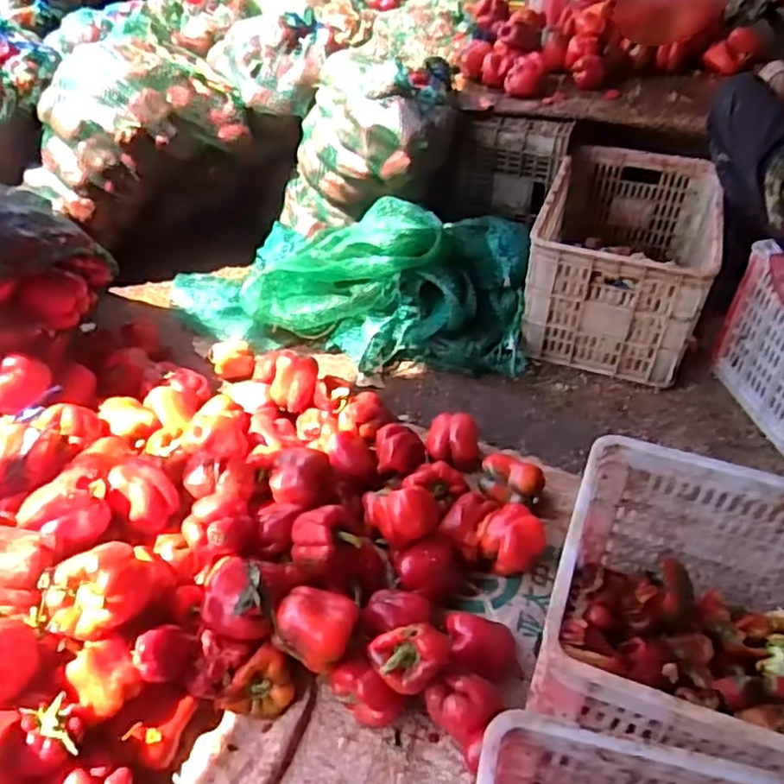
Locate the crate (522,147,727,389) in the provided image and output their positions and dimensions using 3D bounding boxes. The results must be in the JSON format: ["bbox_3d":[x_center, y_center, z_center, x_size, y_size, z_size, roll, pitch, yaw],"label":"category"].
[{"bbox_3d":[0.518,-0.308,1.526,0.341,0.278,0.525,15,43,15],"label":"crate"}]

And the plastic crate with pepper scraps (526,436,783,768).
[{"bbox_3d":[0.452,0.321,0.806,0.511,0.285,0.356,14,43,15],"label":"plastic crate with pepper scraps"}]

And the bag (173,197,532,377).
[{"bbox_3d":[-0.099,-0.269,1.508,0.785,0.242,0.364,6,42,6],"label":"bag"}]

